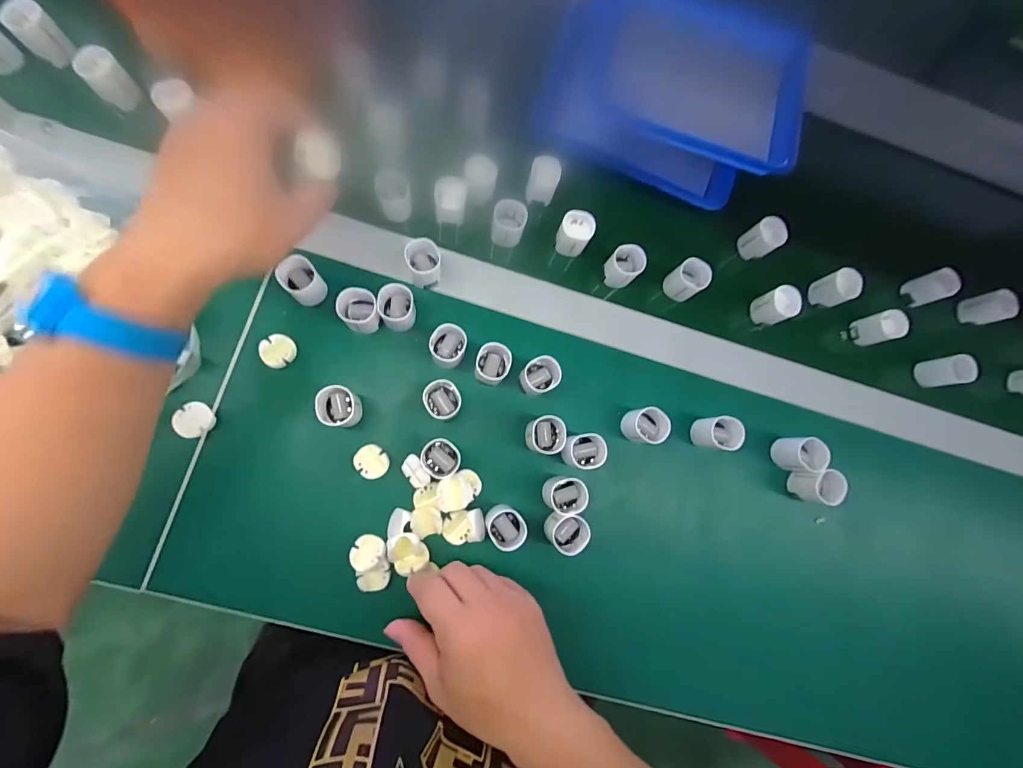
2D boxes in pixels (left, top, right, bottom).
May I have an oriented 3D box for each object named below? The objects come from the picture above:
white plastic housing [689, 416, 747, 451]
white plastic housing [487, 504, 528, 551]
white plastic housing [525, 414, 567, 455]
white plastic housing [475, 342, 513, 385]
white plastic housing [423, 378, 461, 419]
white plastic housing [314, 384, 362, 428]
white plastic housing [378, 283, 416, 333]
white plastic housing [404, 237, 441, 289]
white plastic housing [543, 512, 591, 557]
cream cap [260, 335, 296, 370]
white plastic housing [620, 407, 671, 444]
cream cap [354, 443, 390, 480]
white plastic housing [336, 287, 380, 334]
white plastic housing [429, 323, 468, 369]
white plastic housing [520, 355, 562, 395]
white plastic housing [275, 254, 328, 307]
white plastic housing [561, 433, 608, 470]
[{"bbox_3d":[0.184,0.044,0.393,0.029,0.040,0.028,7,83,-5],"label":"white plastic housing"},{"bbox_3d":[-0.004,0.118,0.363,0.029,0.033,0.034,-37,89,-9],"label":"white plastic housing"},{"bbox_3d":[0.028,0.043,0.374,0.029,0.035,0.031,1,84,-6],"label":"white plastic housing"},{"bbox_3d":[-0.016,-0.017,0.374,0.029,0.033,0.031,1,84,-6],"label":"white plastic housing"},{"bbox_3d":[-0.057,0.014,0.365,0.029,0.036,0.031,1,84,-6],"label":"white plastic housing"},{"bbox_3d":[-0.139,0.019,0.355,0.027,0.036,0.031,-2,84,-6],"label":"white plastic housing"},{"bbox_3d":[-0.096,-0.064,0.371,0.027,0.032,0.032,-3,84,-7],"label":"white plastic housing"},{"bbox_3d":[-0.075,-0.103,0.377,0.028,0.030,0.032,-8,85,-7],"label":"white plastic housing"},{"bbox_3d":[0.046,0.122,0.364,0.031,0.032,0.031,1,84,-6],"label":"white plastic housing"},{"bbox_3d":[-0.194,-0.028,0.364,0.025,0.008,0.028,45,81,0],"label":"cream cap"},{"bbox_3d":[0.117,0.036,0.385,0.030,0.037,0.030,1,84,-6],"label":"white plastic housing"},{"bbox_3d":[-0.116,0.064,0.364,0.028,0.005,0.024,45,81,0],"label":"cream cap"},{"bbox_3d":[-0.126,-0.060,0.366,0.030,0.034,0.031,1,84,-6],"label":"white plastic housing"},{"bbox_3d":[-0.054,-0.032,0.372,0.028,0.034,0.031,22,82,-4],"label":"white plastic housing"},{"bbox_3d":[0.025,-0.007,0.379,0.031,0.030,0.029,1,84,-6],"label":"white plastic housing"},{"bbox_3d":[-0.173,-0.086,0.360,0.028,0.032,0.035,-42,90,-9],"label":"white plastic housing"},{"bbox_3d":[0.059,0.057,0.377,0.036,0.033,0.029,3,84,-6],"label":"white plastic housing"}]

